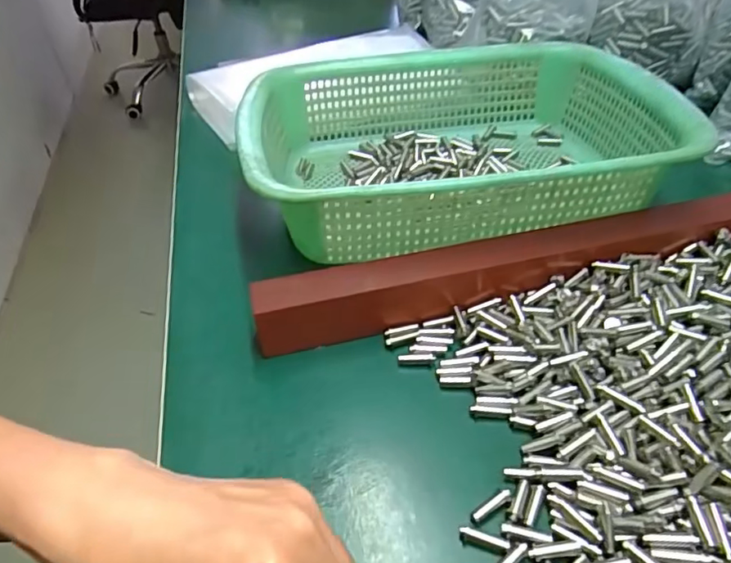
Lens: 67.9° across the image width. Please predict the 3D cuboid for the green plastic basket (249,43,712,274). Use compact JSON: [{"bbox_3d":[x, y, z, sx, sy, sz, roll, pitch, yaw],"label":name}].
[{"bbox_3d":[0.065,-0.106,0.412,0.295,0.081,0.225,-7,43,-2],"label":"green plastic basket"}]

